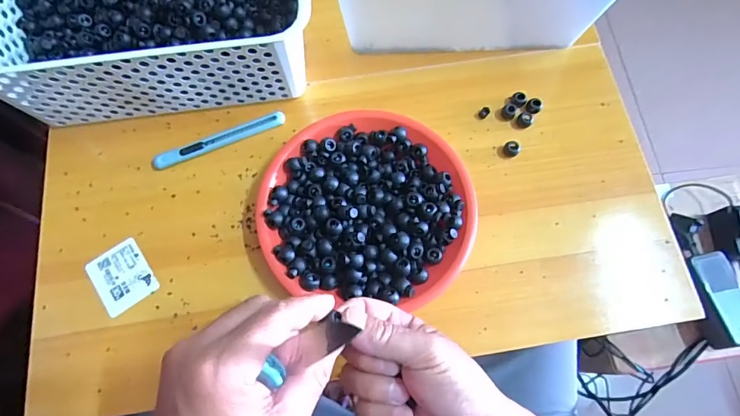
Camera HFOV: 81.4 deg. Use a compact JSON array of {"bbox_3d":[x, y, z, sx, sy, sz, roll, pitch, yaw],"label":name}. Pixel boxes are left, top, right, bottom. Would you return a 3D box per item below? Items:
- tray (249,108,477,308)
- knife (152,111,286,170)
[{"bbox_3d":[-0.002,-0.003,0.402,0.192,0.035,0.172,9,72,2],"label":"tray"},{"bbox_3d":[-0.153,-0.071,0.439,0.134,0.009,0.018,-22,73,-8],"label":"knife"}]

